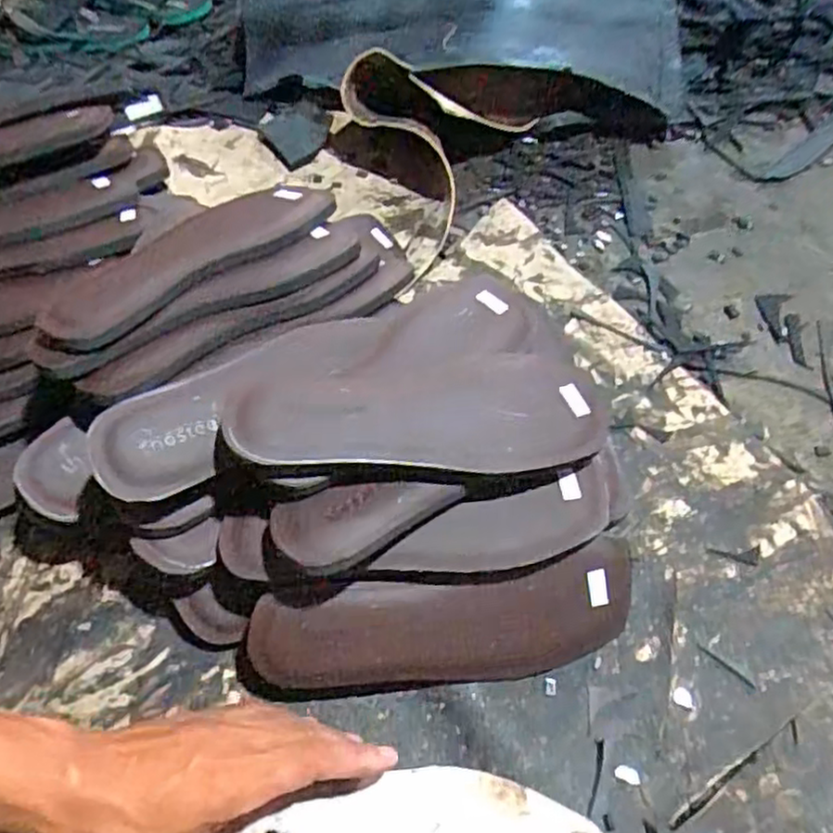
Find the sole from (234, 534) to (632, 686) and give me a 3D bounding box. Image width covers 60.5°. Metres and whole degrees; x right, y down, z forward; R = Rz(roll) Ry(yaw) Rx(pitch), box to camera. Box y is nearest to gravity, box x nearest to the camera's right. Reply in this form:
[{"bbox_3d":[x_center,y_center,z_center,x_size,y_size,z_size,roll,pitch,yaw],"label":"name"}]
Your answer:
[{"bbox_3d":[0.020,0.143,0.480,0.255,0.081,0.006,-8,10,-6],"label":"sole"}]

